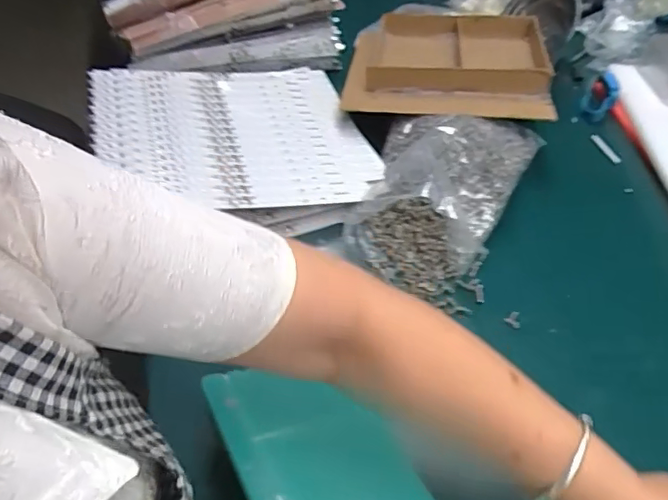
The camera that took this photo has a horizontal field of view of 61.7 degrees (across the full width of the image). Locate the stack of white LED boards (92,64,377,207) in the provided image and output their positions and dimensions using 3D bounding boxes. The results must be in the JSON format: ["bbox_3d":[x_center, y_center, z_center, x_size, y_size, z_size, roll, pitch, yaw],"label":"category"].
[{"bbox_3d":[-0.114,-0.146,0.662,0.304,0.015,0.264,-4,49,-24],"label":"stack of white LED boards"}]

